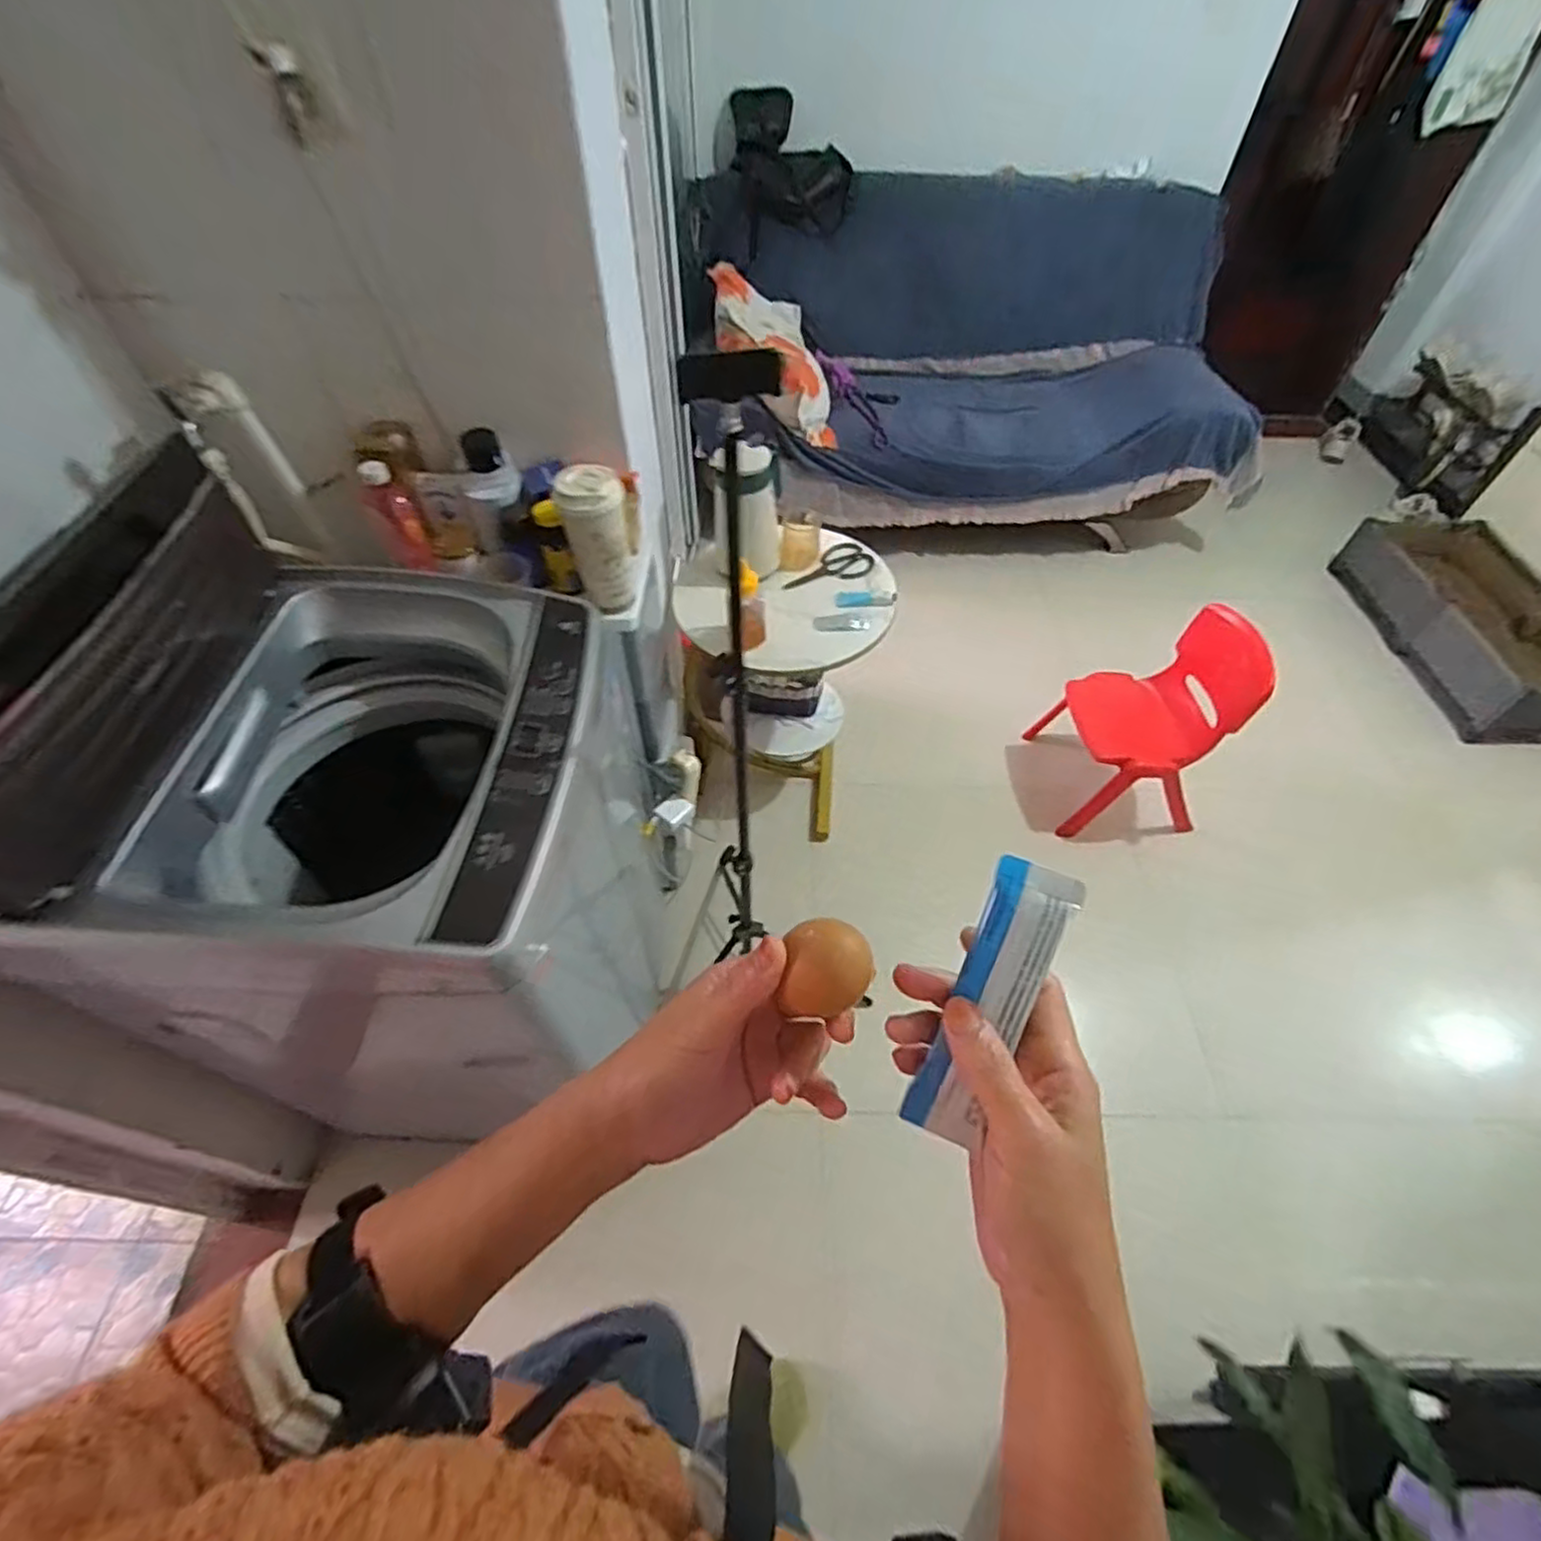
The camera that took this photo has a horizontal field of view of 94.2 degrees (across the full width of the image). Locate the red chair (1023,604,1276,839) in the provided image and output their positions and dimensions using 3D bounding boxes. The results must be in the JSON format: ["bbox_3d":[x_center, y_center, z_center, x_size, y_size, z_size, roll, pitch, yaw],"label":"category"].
[{"bbox_3d":[0.882,-0.128,1.702,0.291,0.513,0.351,0,52,-1],"label":"red chair"}]

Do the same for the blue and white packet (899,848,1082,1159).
[{"bbox_3d":[0.097,0.105,0.321,0.033,0.009,0.133,22,100,15],"label":"blue and white packet"}]

